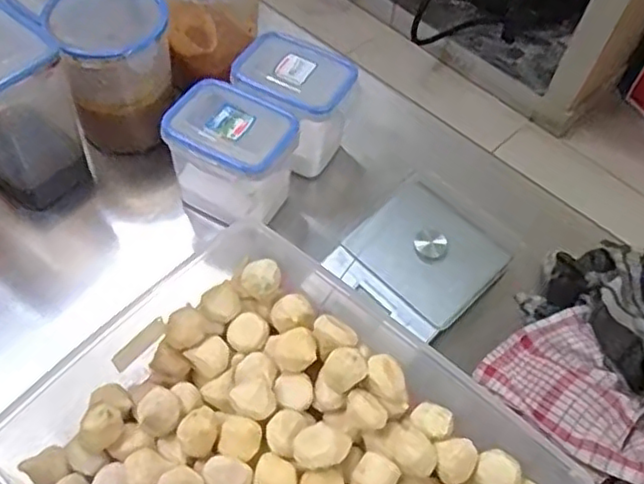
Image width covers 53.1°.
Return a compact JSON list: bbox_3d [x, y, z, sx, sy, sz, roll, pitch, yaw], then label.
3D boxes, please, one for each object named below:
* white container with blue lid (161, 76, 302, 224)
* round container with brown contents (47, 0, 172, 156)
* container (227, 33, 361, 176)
[{"bbox_3d":[-0.098,-0.087,0.695,0.124,0.115,0.105,32,60,16],"label":"white container with blue lid"},{"bbox_3d":[-0.230,-0.200,0.740,0.117,0.167,0.123,2,56,-3],"label":"round container with brown contents"},{"bbox_3d":[-0.036,-0.152,0.739,0.130,0.109,0.123,37,61,19],"label":"container"}]

